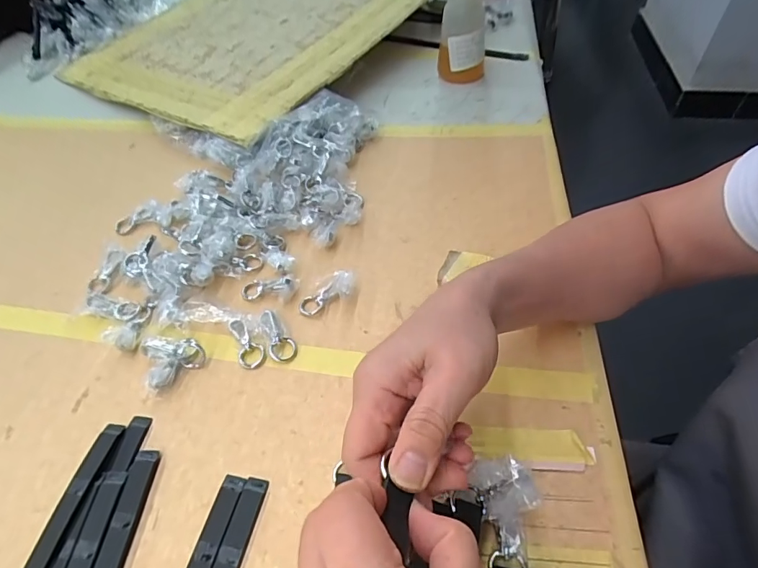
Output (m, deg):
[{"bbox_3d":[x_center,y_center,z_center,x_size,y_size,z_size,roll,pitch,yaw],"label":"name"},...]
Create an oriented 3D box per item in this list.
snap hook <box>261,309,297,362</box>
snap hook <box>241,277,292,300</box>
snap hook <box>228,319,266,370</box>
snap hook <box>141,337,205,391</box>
[{"bbox_3d":[-0.087,0.043,0.386,0.022,0.004,0.050,-25,68,-17],"label":"snap hook"},{"bbox_3d":[-0.103,0.002,0.419,0.051,0.008,0.019,-11,47,18],"label":"snap hook"},{"bbox_3d":[-0.113,0.050,0.386,0.023,0.011,0.048,-27,54,-19],"label":"snap hook"},{"bbox_3d":[-0.170,0.060,0.373,0.045,0.022,0.039,-31,55,-22],"label":"snap hook"}]

